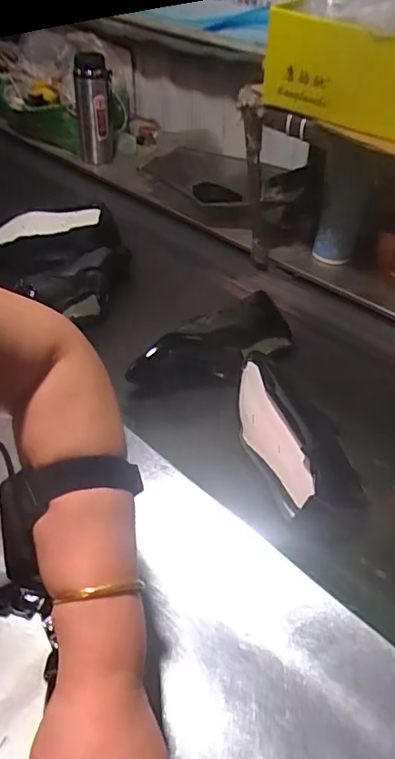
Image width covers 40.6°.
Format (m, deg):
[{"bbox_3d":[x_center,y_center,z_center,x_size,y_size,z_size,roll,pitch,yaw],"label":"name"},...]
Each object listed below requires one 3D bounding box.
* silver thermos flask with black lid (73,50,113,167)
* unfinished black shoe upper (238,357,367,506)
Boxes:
[{"bbox_3d":[-0.224,-0.581,1.157,0.079,0.204,0.080,-7,44,-8],"label":"silver thermos flask with black lid"},{"bbox_3d":[0.107,0.057,0.650,0.091,0.086,0.242,-16,46,-17],"label":"unfinished black shoe upper"}]

